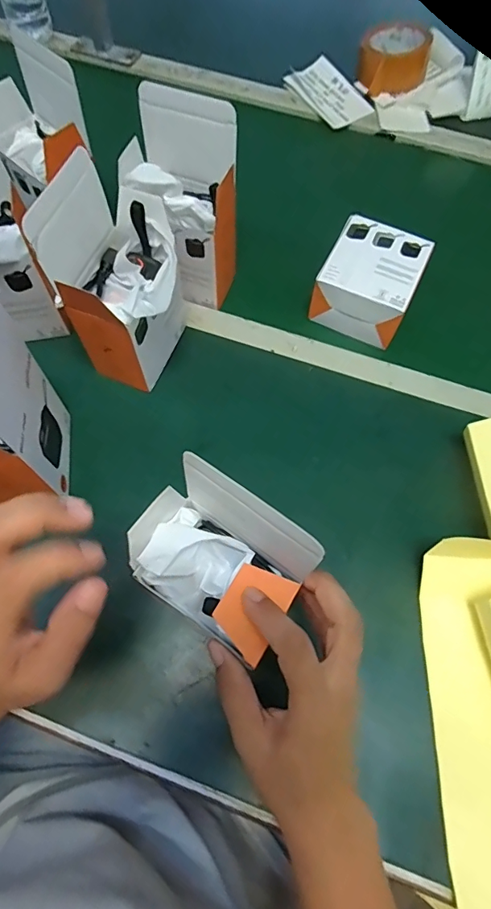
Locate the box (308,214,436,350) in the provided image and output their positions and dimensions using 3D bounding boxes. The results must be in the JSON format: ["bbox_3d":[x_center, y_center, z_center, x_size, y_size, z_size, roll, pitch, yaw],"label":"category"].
[{"bbox_3d":[0.143,-0.199,0.521,0.100,0.058,0.114,23,68,9],"label":"box"}]

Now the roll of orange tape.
[{"bbox_3d":[0.226,-0.602,0.699,0.103,0.052,0.115,11,66,4],"label":"roll of orange tape"}]

